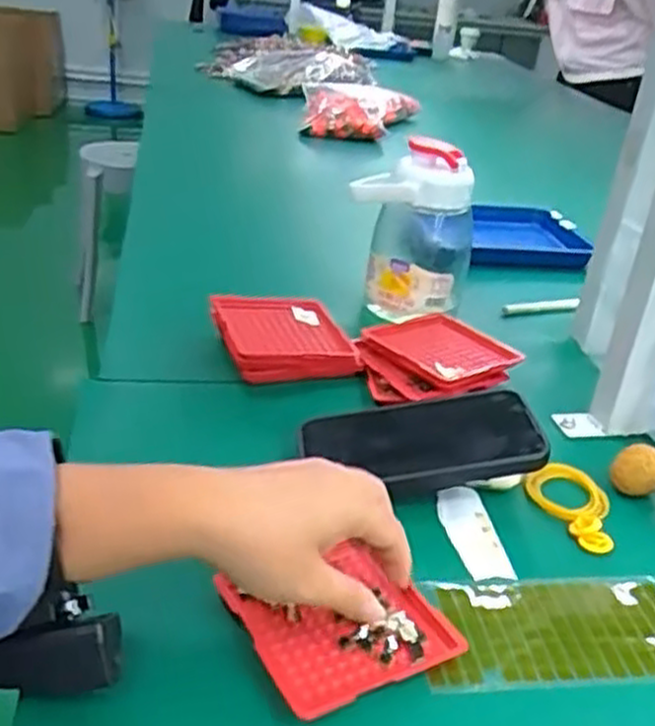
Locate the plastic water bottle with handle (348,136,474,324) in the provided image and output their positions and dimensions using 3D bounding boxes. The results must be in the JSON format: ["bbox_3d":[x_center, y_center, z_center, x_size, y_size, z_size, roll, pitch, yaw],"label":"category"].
[{"bbox_3d":[0.079,-0.128,0.714,0.108,0.133,0.090,11,29,8],"label":"plastic water bottle with handle"}]

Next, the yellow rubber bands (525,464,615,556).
[{"bbox_3d":[0.160,0.094,0.517,0.053,0.016,0.069,11,29,8],"label":"yellow rubber bands"}]

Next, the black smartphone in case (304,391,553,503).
[{"bbox_3d":[0.064,0.055,0.522,0.152,0.018,0.084,-11,33,-3],"label":"black smartphone in case"}]

